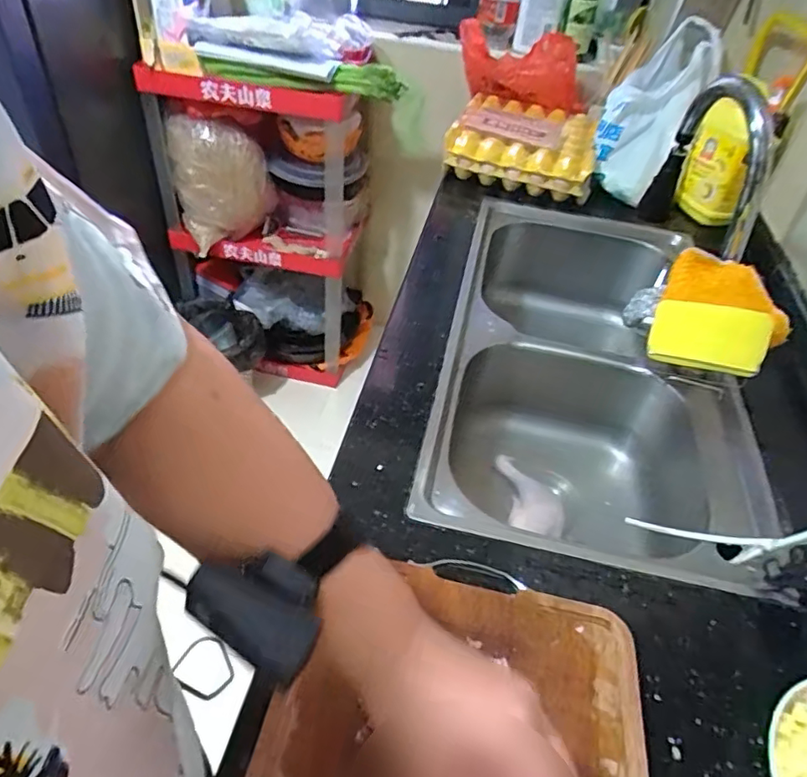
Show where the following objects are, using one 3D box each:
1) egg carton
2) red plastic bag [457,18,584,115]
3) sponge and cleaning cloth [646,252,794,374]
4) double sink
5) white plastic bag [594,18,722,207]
[{"bbox_3d":[0.265,-0.528,1.255,0.284,0.097,0.316,16,44,10],"label":"egg carton"},{"bbox_3d":[0.259,-0.711,1.300,0.280,0.152,0.146,13,44,7],"label":"red plastic bag"},{"bbox_3d":[0.355,-0.084,0.653,0.128,0.058,0.153,25,46,18],"label":"sponge and cleaning cloth"},{"bbox_3d":[0.266,-0.013,0.922,0.396,0.197,0.764,12,44,5],"label":"double sink"},{"bbox_3d":[0.496,-0.558,1.170,0.151,0.090,0.363,29,87,21],"label":"white plastic bag"}]

